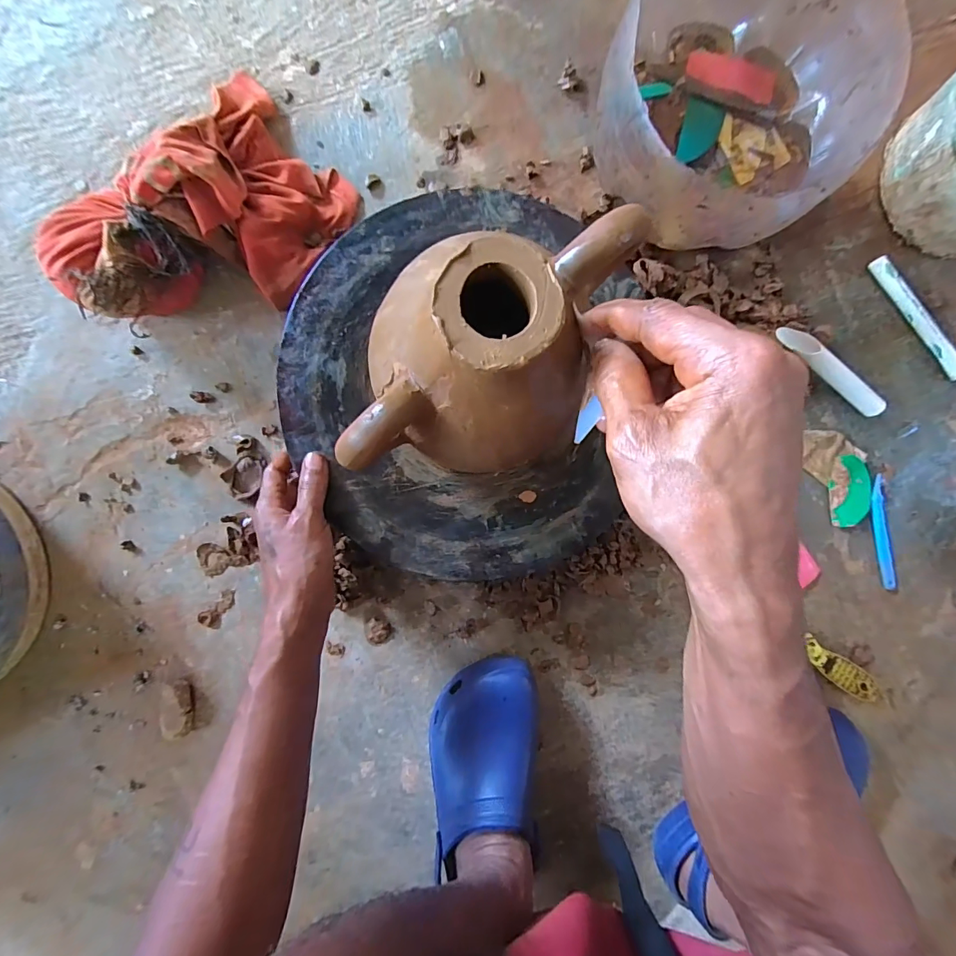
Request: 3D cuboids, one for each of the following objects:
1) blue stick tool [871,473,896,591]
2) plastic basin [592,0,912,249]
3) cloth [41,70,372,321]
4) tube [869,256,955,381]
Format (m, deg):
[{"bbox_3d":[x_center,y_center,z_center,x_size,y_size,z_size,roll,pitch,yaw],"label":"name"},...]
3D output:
[{"bbox_3d":[0.468,0.065,0.498,0.015,0.004,0.135,-10,95,18],"label":"blue stick tool"},{"bbox_3d":[0.240,-0.351,0.418,0.230,0.127,0.252,0,92,-3],"label":"plastic basin"},{"bbox_3d":[-0.259,-0.252,0.412,0.186,0.083,0.271,40,89,-3],"label":"cloth"},{"bbox_3d":[0.508,-0.178,0.492,0.175,0.018,0.011,49,46,-4],"label":"tube"}]

